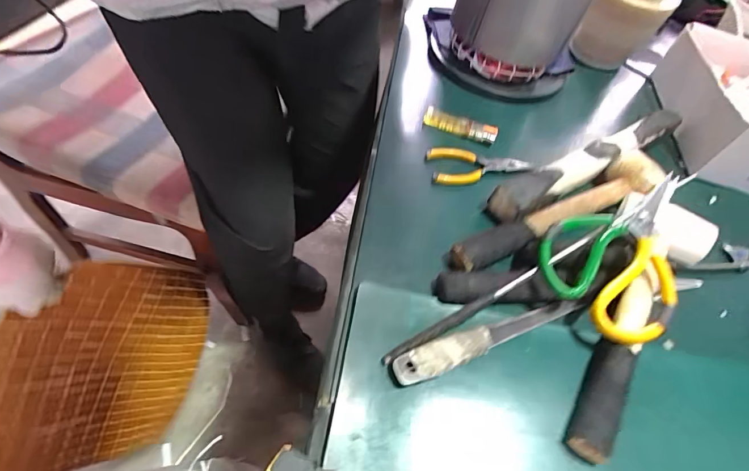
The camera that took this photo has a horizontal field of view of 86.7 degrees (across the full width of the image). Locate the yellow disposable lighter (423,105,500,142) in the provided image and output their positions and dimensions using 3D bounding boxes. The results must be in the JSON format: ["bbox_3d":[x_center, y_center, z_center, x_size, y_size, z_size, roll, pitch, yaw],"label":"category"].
[{"bbox_3d":[0.100,-0.129,0.463,0.084,0.015,0.017,22,54,7],"label":"yellow disposable lighter"}]

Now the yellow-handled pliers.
[{"bbox_3d":[0.115,-0.073,0.426,0.116,0.018,0.035,3,53,-7],"label":"yellow-handled pliers"}]

